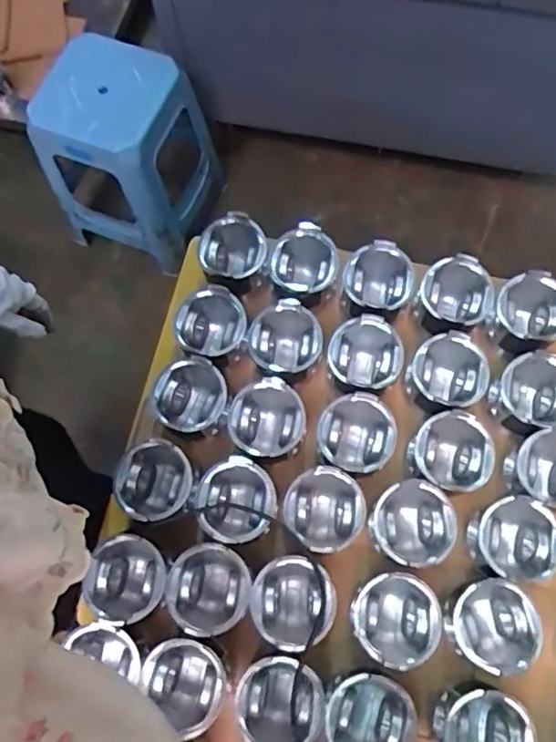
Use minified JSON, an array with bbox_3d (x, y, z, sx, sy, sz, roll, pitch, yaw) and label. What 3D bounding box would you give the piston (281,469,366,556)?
[{"bbox_3d":[0.049,0.148,0.626,0.079,0.066,0.078,-1,71,1],"label":"piston"}]

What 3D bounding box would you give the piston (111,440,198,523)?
[{"bbox_3d":[-0.128,0.123,0.639,0.077,0.070,0.078,-1,71,1],"label":"piston"}]

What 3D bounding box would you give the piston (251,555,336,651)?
[{"bbox_3d":[0.014,0.234,0.600,0.075,0.071,0.081,-1,71,1],"label":"piston"}]

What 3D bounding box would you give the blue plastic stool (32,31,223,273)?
[{"bbox_3d":[-0.371,-0.522,1.494,0.332,0.483,0.321,17,72,7],"label":"blue plastic stool"}]

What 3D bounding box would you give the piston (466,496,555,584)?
[{"bbox_3d":[0.243,0.176,0.614,0.082,0.058,0.082,21,73,9],"label":"piston"}]

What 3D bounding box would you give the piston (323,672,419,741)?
[{"bbox_3d":[0.084,0.332,0.564,0.084,0.067,0.084,31,75,11],"label":"piston"}]

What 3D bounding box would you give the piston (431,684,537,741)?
[{"bbox_3d":[0.193,0.343,0.558,0.083,0.066,0.079,-1,71,1],"label":"piston"}]

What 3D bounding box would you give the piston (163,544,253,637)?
[{"bbox_3d":[-0.067,0.222,0.603,0.081,0.067,0.080,-1,71,1],"label":"piston"}]

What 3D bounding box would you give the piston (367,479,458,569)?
[{"bbox_3d":[0.139,0.163,0.623,0.080,0.068,0.081,-1,71,1],"label":"piston"}]

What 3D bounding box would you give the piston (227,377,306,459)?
[{"bbox_3d":[-0.011,0.058,0.655,0.080,0.062,0.076,-1,71,1],"label":"piston"}]

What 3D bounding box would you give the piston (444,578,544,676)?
[{"bbox_3d":[0.212,0.250,0.583,0.083,0.072,0.080,-1,71,1],"label":"piston"}]

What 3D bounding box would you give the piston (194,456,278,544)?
[{"bbox_3d":[-0.043,0.139,0.627,0.082,0.066,0.081,-1,71,1],"label":"piston"}]

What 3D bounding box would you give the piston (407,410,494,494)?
[{"bbox_3d":[0.184,0.090,0.642,0.078,0.071,0.083,-1,71,1],"label":"piston"}]

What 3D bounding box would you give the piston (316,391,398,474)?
[{"bbox_3d":[0.087,0.071,0.656,0.079,0.070,0.075,-1,71,1],"label":"piston"}]

